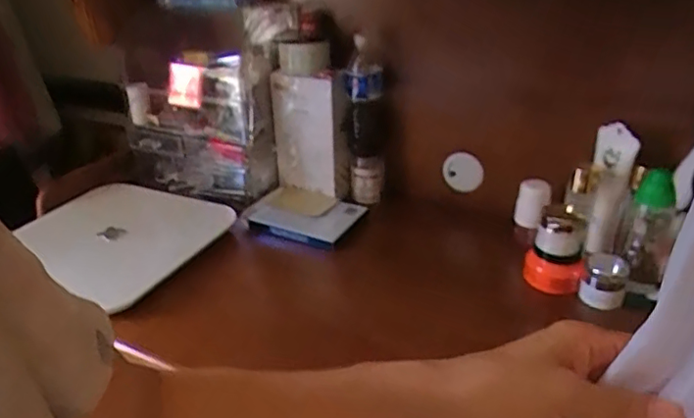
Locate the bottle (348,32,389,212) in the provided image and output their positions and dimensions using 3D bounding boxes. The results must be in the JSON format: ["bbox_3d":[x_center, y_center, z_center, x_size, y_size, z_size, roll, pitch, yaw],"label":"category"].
[{"bbox_3d":[0.038,-0.157,1.065,0.069,0.309,0.085,0,28,2],"label":"bottle"}]

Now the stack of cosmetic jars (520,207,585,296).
[{"bbox_3d":[0.324,0.066,0.896,0.087,0.124,0.082,8,29,17],"label":"stack of cosmetic jars"}]

